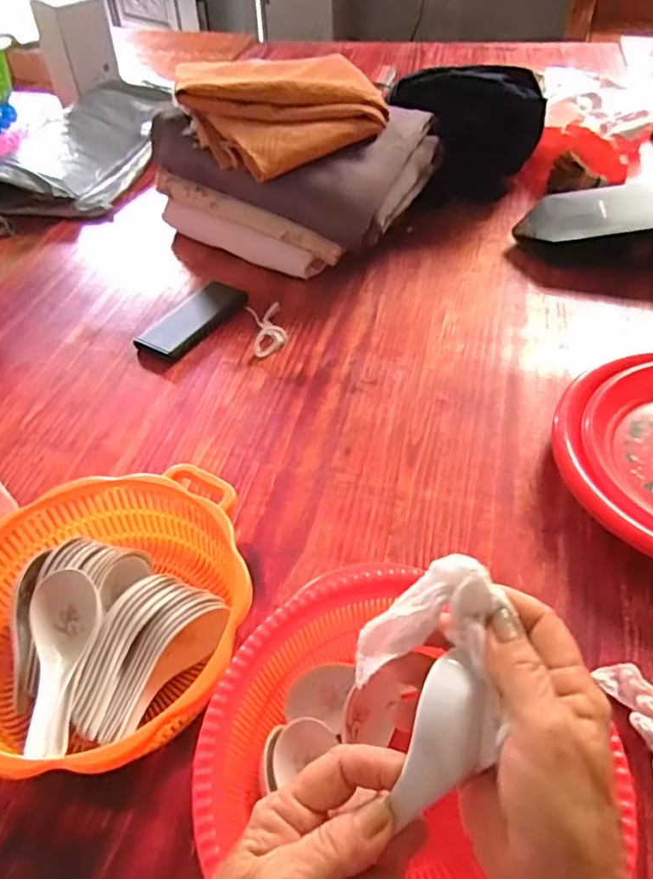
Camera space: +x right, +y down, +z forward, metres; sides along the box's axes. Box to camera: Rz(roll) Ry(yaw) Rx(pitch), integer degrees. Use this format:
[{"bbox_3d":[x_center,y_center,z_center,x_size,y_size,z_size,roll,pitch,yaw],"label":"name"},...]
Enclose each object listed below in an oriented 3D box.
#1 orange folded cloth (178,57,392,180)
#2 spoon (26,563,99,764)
[{"bbox_3d":[-0.055,-0.441,0.815,0.246,0.074,0.200,-26,51,-20],"label":"orange folded cloth"},{"bbox_3d":[-0.189,0.150,0.425,0.044,0.025,0.122,-1,47,2],"label":"spoon"}]

